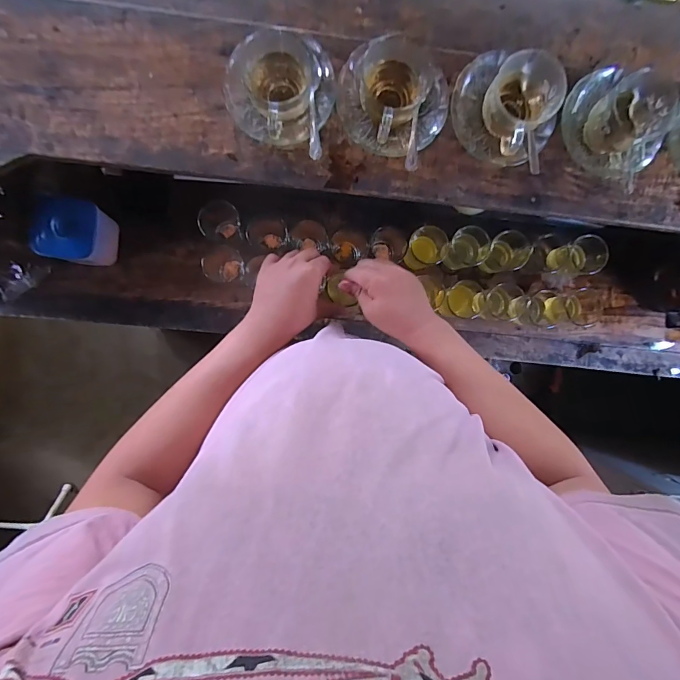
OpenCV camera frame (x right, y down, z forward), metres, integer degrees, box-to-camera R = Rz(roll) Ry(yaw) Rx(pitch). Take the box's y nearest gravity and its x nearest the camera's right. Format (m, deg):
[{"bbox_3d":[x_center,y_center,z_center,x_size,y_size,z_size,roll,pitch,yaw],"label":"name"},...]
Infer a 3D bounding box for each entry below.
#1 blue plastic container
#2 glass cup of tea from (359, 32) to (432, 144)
[{"bbox_3d":[-0.407,-0.165,0.598,0.093,0.086,0.092,11,93,-4],"label":"blue plastic container"},{"bbox_3d":[0.064,-0.305,0.484,0.082,0.060,0.121,2,94,-3],"label":"glass cup of tea"}]

